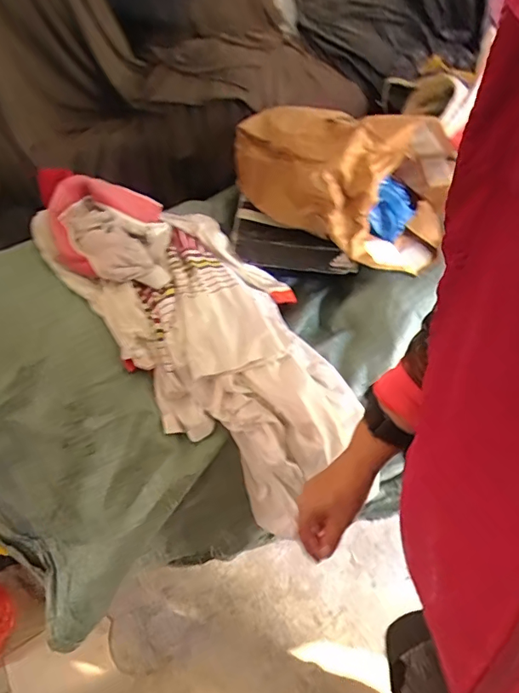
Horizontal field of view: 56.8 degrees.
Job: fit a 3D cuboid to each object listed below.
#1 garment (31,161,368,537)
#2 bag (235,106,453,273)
[{"bbox_3d":[-0.100,-0.033,0.786,0.259,0.164,0.628,-36,81,-30],"label":"garment"},{"bbox_3d":[0.133,-0.266,0.764,0.207,0.220,0.283,-28,50,-26],"label":"bag"}]

